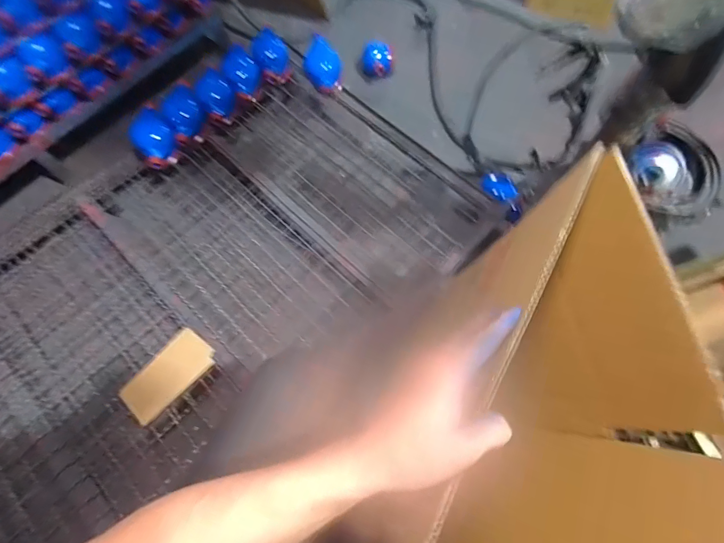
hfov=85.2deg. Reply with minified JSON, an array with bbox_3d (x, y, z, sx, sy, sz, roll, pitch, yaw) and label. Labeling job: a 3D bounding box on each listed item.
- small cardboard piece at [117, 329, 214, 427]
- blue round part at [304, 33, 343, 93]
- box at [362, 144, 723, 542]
[{"bbox_3d":[-0.342,0.185,0.695,0.085,0.009,0.161,37,71,2],"label":"small cardboard piece"},{"bbox_3d":[-0.087,-0.456,0.891,0.084,0.077,0.097,-4,68,-3],"label":"blue round part"},{"bbox_3d":[0.181,0.209,0.420,0.214,0.285,0.680,13,70,4],"label":"box"}]

